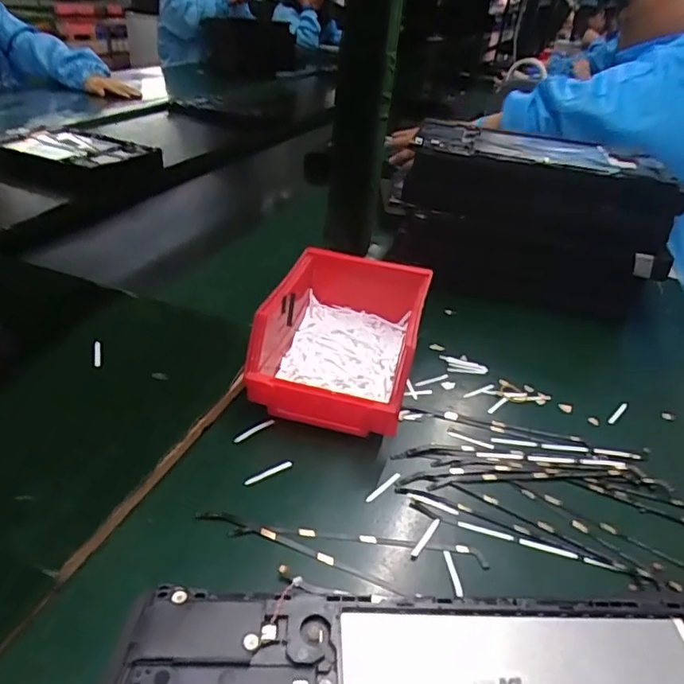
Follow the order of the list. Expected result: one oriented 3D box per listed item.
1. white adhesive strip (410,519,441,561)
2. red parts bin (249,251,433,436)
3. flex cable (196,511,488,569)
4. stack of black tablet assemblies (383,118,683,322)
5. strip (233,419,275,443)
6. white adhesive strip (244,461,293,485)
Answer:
[{"bbox_3d":[0.048,0.110,0.303,0.005,0.004,0.033,22,36,27],"label":"white adhesive strip"},{"bbox_3d":[-0.001,0.001,0.399,0.112,0.077,0.140,11,34,8],"label":"red parts bin"},{"bbox_3d":[0.000,0.106,0.298,0.160,0.005,0.011,7,33,2],"label":"flex cable"},{"bbox_3d":[0.189,-0.130,0.563,0.248,0.144,0.171,12,34,10],"label":"stack of black tablet assemblies"},{"bbox_3d":[-0.059,0.059,0.361,0.031,0.006,0.004,-23,41,-36],"label":"strip"},{"bbox_3d":[-0.045,0.081,0.333,0.032,0.004,0.005,-19,49,-28],"label":"white adhesive strip"}]

